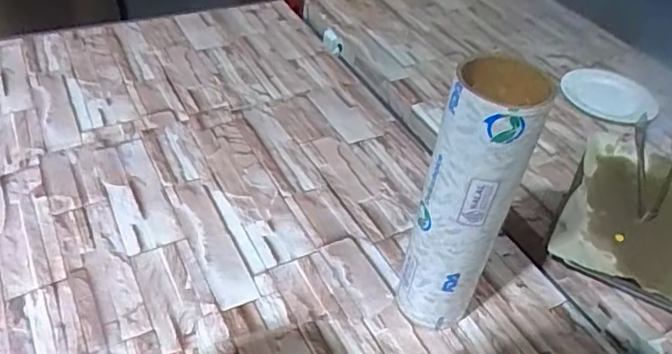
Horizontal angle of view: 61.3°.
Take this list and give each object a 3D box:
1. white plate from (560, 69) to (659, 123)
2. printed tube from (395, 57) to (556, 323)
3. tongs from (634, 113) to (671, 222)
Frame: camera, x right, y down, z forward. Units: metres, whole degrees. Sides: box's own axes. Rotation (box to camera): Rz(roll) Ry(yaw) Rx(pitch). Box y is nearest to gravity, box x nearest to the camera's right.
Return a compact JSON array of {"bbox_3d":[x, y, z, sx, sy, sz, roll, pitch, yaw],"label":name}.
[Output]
[{"bbox_3d":[0.509,-0.155,1.047,0.160,0.016,0.181,34,50,28],"label":"white plate"},{"bbox_3d":[0.133,0.034,0.588,0.077,0.314,0.095,19,45,15],"label":"printed tube"},{"bbox_3d":[0.500,-0.020,0.892,0.080,0.020,0.241,25,46,20],"label":"tongs"}]

